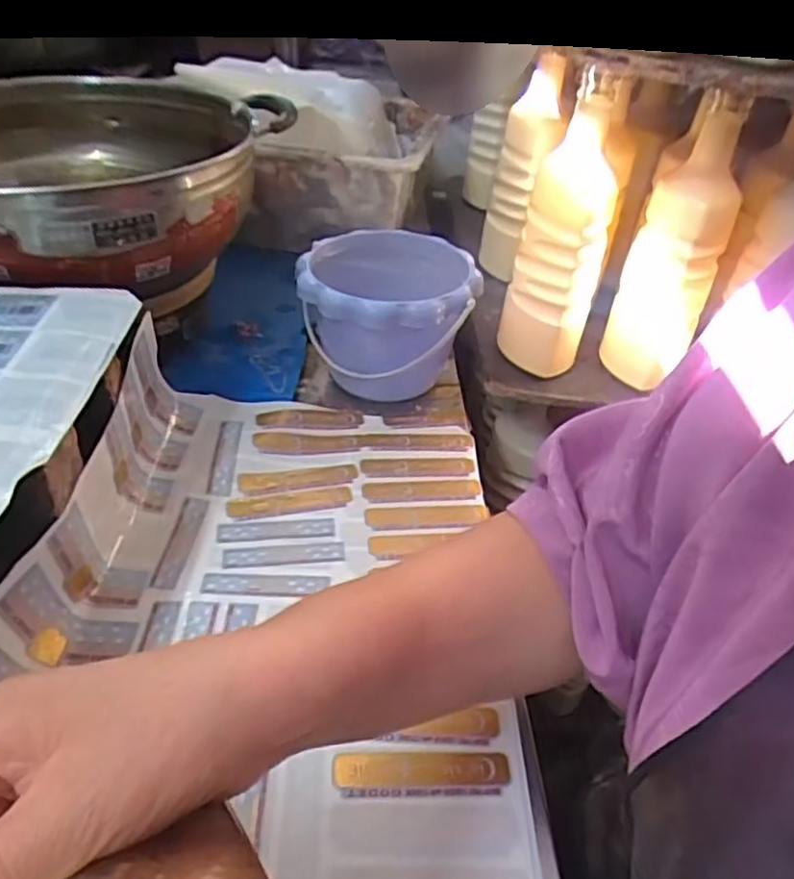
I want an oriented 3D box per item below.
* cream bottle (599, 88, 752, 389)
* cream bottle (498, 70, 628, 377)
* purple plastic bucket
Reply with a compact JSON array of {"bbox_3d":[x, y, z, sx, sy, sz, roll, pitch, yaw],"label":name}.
[{"bbox_3d":[0.242,-0.165,0.601,0.075,0.231,0.067,22,40,18],"label":"cream bottle"},{"bbox_3d":[0.147,-0.181,0.612,0.074,0.242,0.090,17,39,12],"label":"cream bottle"},{"bbox_3d":[-0.009,-0.109,0.654,0.155,0.119,0.162,5,38,-4],"label":"purple plastic bucket"}]

